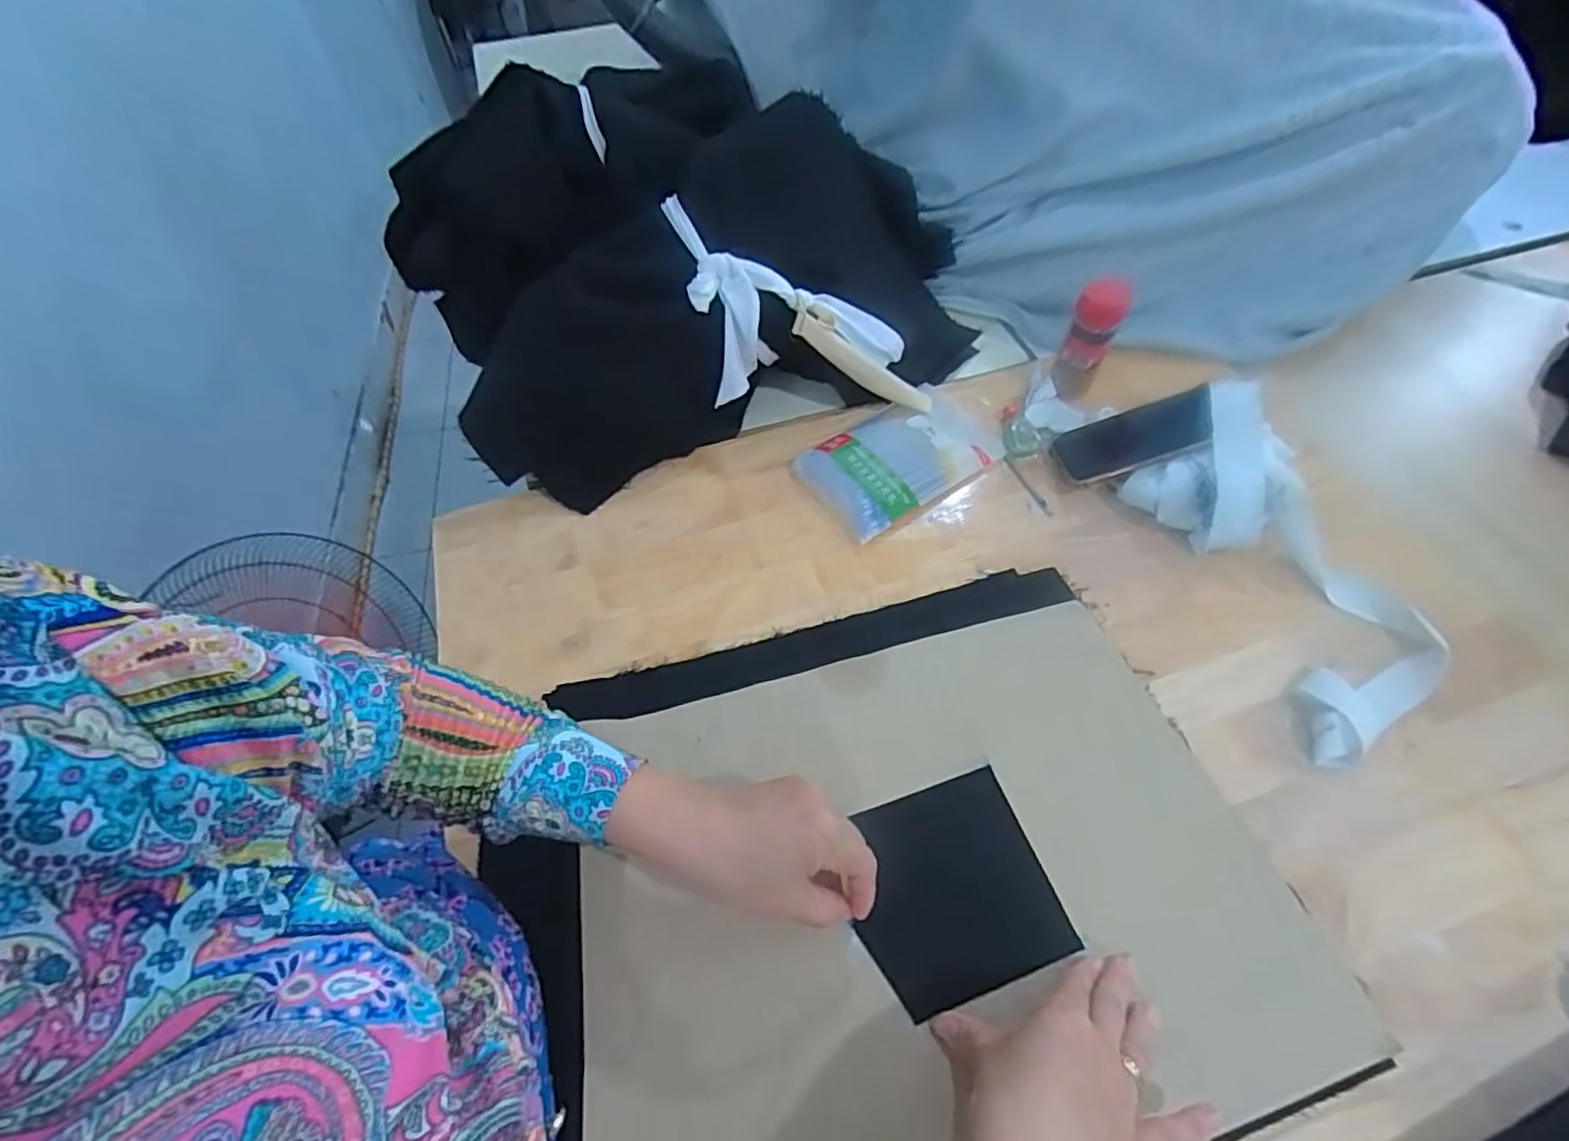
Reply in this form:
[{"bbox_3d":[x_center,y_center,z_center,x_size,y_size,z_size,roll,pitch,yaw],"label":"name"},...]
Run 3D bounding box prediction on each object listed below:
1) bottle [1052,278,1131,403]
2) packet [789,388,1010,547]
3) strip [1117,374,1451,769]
[{"bbox_3d":[0.280,-0.213,0.613,0.040,0.116,0.034,22,60,16],"label":"bottle"},{"bbox_3d":[0.108,-0.107,0.614,0.183,0.021,0.107,-31,61,-17],"label":"packet"},{"bbox_3d":[0.388,-0.018,0.514,0.140,0.071,0.296,-16,57,-8],"label":"strip"}]

